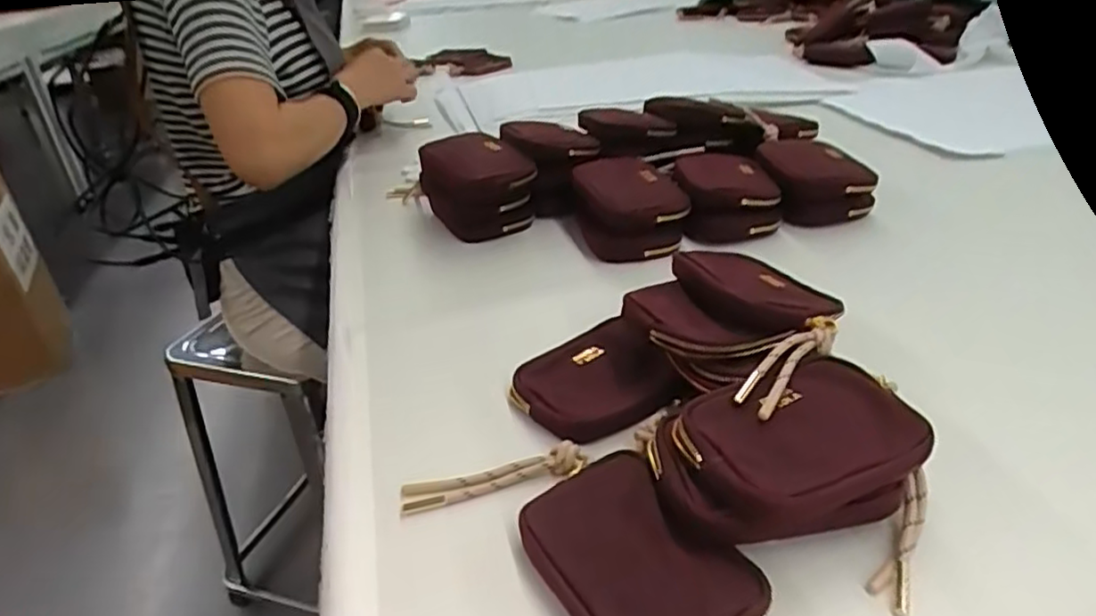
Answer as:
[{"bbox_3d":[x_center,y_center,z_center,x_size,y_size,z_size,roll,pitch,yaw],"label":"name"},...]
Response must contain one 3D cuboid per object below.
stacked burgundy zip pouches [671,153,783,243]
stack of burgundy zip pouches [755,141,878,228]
[{"bbox_3d":[0.170,-0.105,0.645,0.093,0.046,0.098,-2,32,4],"label":"stacked burgundy zip pouches"},{"bbox_3d":[0.257,-0.126,0.667,0.091,0.049,0.107,-8,32,-6],"label":"stack of burgundy zip pouches"}]

